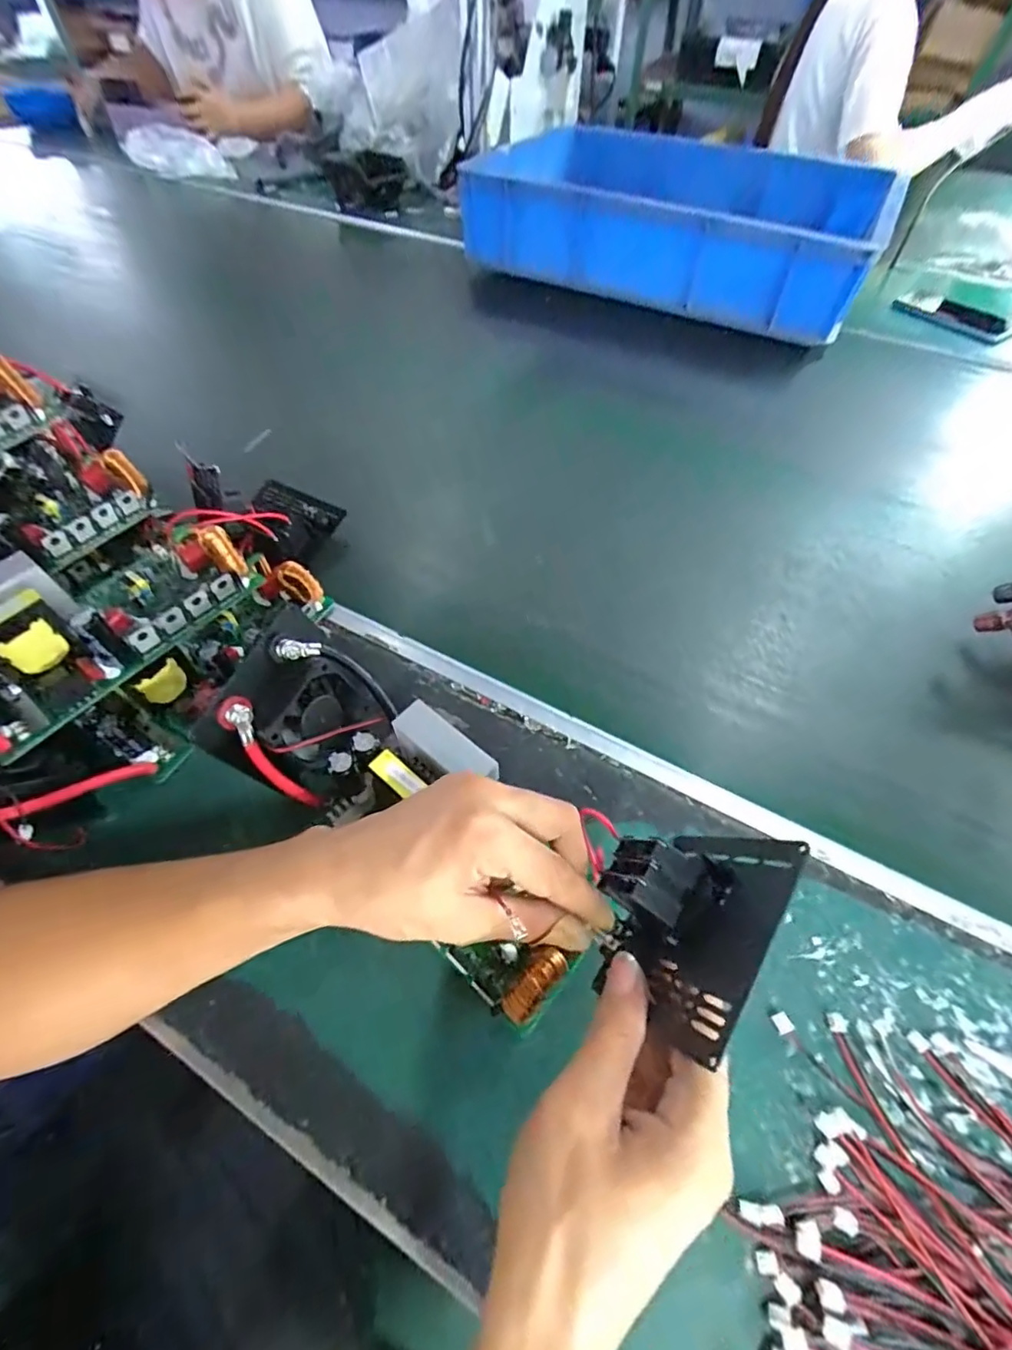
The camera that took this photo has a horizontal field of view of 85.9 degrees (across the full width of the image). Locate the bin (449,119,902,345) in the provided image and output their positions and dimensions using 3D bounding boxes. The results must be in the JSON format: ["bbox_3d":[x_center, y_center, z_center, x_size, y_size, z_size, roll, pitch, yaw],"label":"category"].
[{"bbox_3d":[0.261,-0.724,0.864,0.597,0.124,0.405,21,58,13],"label":"bin"}]

